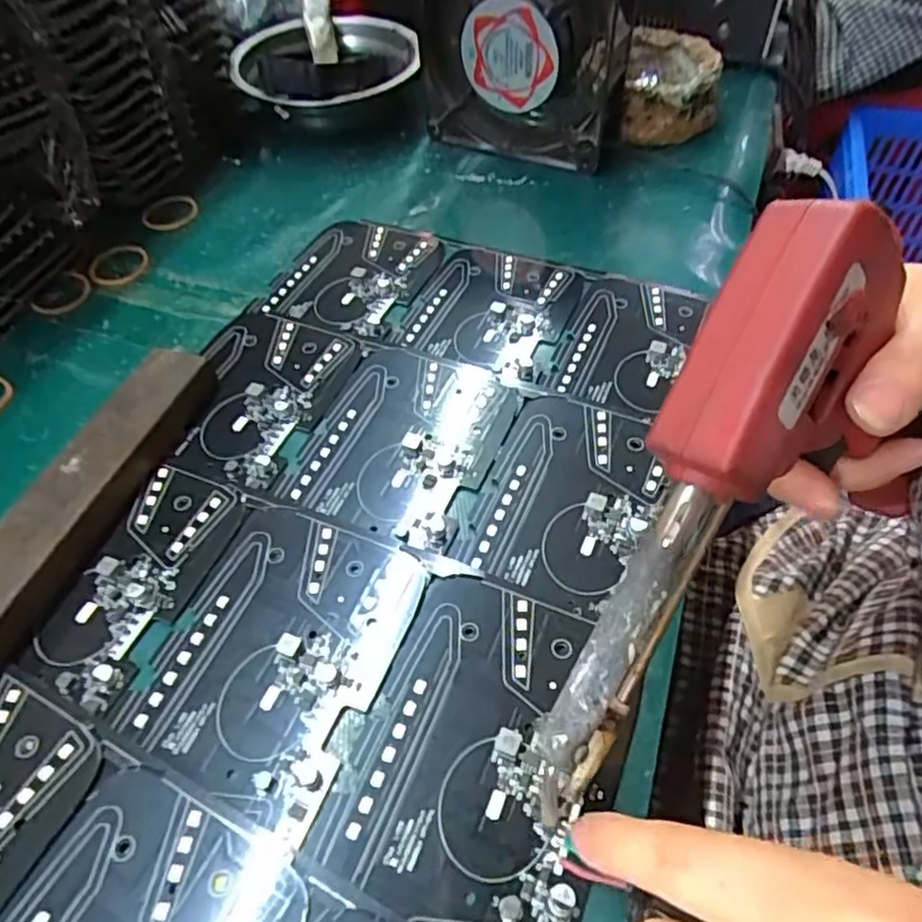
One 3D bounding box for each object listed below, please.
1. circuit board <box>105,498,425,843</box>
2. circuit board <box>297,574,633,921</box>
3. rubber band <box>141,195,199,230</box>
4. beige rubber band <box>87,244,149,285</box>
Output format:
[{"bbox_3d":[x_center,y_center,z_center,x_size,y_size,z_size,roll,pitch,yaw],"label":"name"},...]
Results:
[{"bbox_3d":[-0.062,0.063,0.228,0.074,0.004,0.096,17,55,15],"label":"circuit board"},{"bbox_3d":[0.009,0.088,0.204,0.080,0.004,0.101,20,56,17],"label":"circuit board"},{"bbox_3d":[-0.176,-0.151,0.399,0.033,0.005,0.027,-23,55,-15],"label":"rubber band"},{"bbox_3d":[-0.189,-0.109,0.365,0.032,0.004,0.034,-28,56,-18],"label":"beige rubber band"}]

